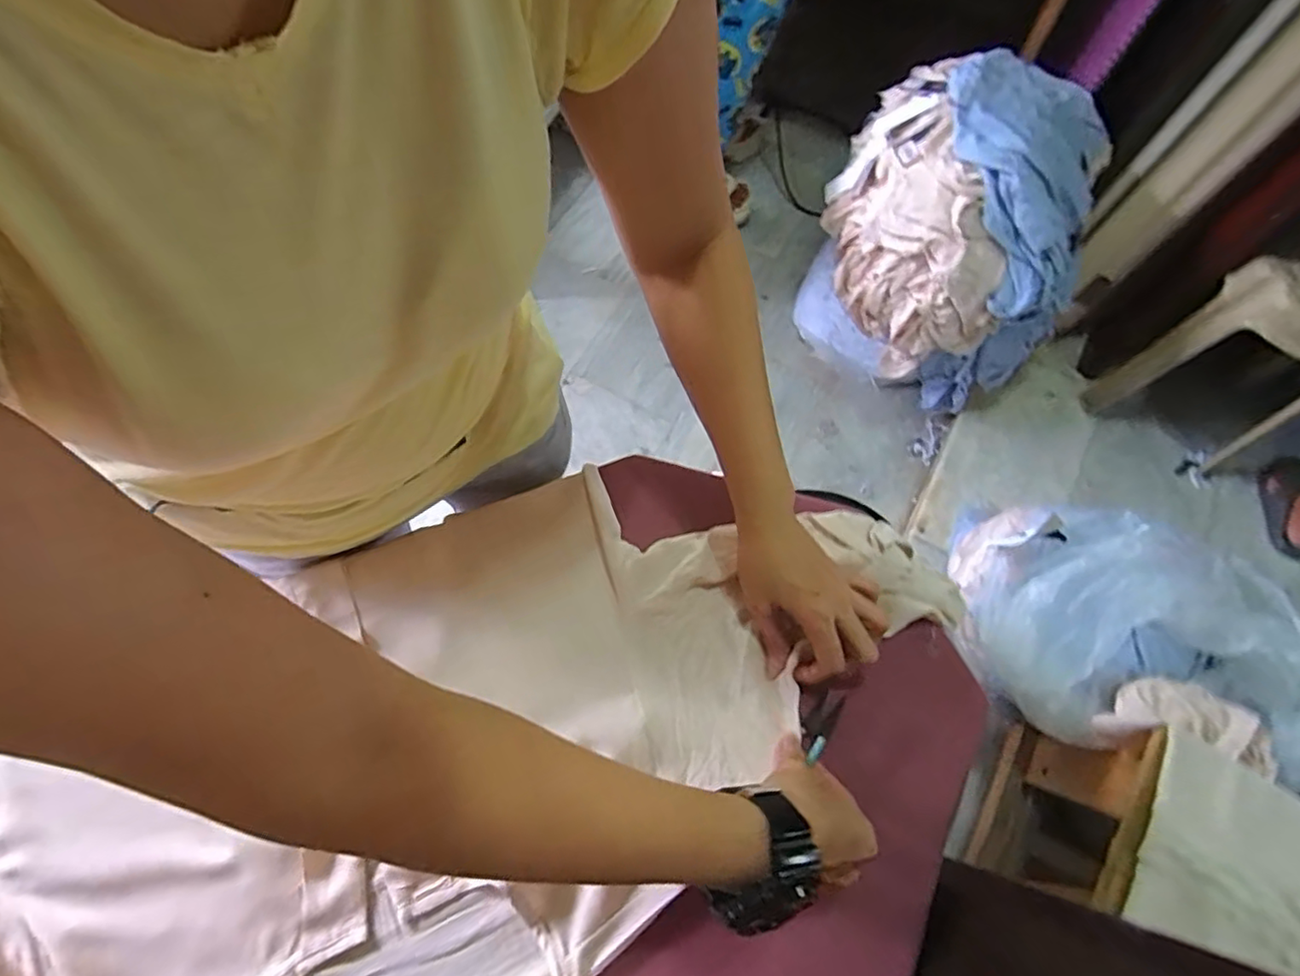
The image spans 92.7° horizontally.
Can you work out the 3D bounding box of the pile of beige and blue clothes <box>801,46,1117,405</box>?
[{"bbox_3d":[0.627,-0.518,1.336,0.447,0.534,0.508,3,68,0],"label":"pile of beige and blue clothes"}]

